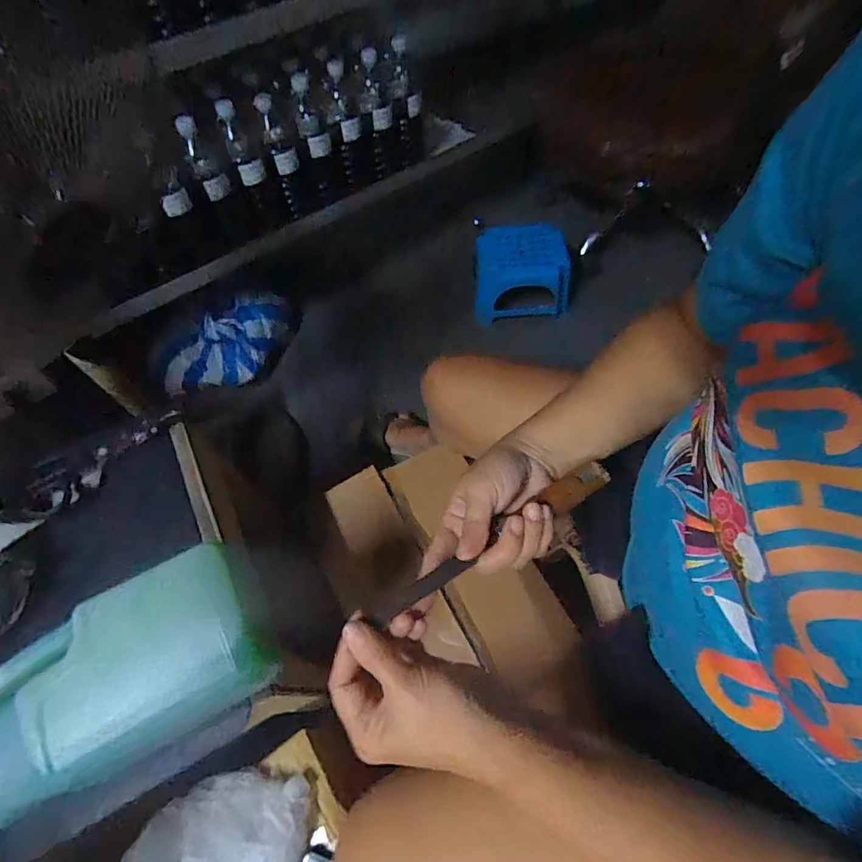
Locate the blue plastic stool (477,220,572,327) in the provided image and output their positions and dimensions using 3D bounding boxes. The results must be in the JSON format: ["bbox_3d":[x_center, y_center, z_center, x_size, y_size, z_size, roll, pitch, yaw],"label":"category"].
[{"bbox_3d":[0.236,-0.432,1.223,0.242,0.142,0.225,-1,59,3],"label":"blue plastic stool"}]

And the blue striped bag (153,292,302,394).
[{"bbox_3d":[-0.474,-0.207,1.134,0.096,0.181,0.362,36,55,22],"label":"blue striped bag"}]

